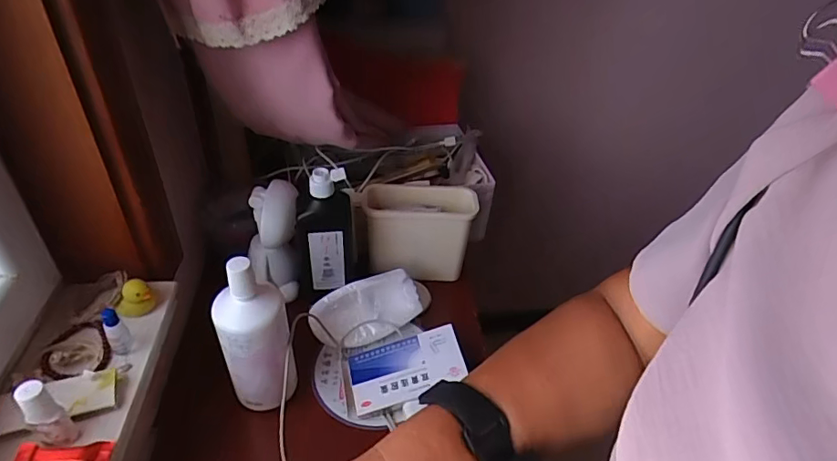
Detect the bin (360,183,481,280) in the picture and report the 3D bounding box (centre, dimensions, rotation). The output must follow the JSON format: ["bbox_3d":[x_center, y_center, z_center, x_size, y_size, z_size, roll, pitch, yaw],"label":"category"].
[{"bbox_3d":[-0.001,0.006,0.716,0.153,0.126,0.067,1,38,-5],"label":"bin"}]

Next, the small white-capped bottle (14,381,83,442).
[{"bbox_3d":[-0.279,0.135,0.378,0.021,0.054,0.021,28,44,27],"label":"small white-capped bottle"}]

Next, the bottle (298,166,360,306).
[{"bbox_3d":[-0.111,0.006,0.624,0.074,0.181,0.049,-7,40,-14],"label":"bottle"}]

